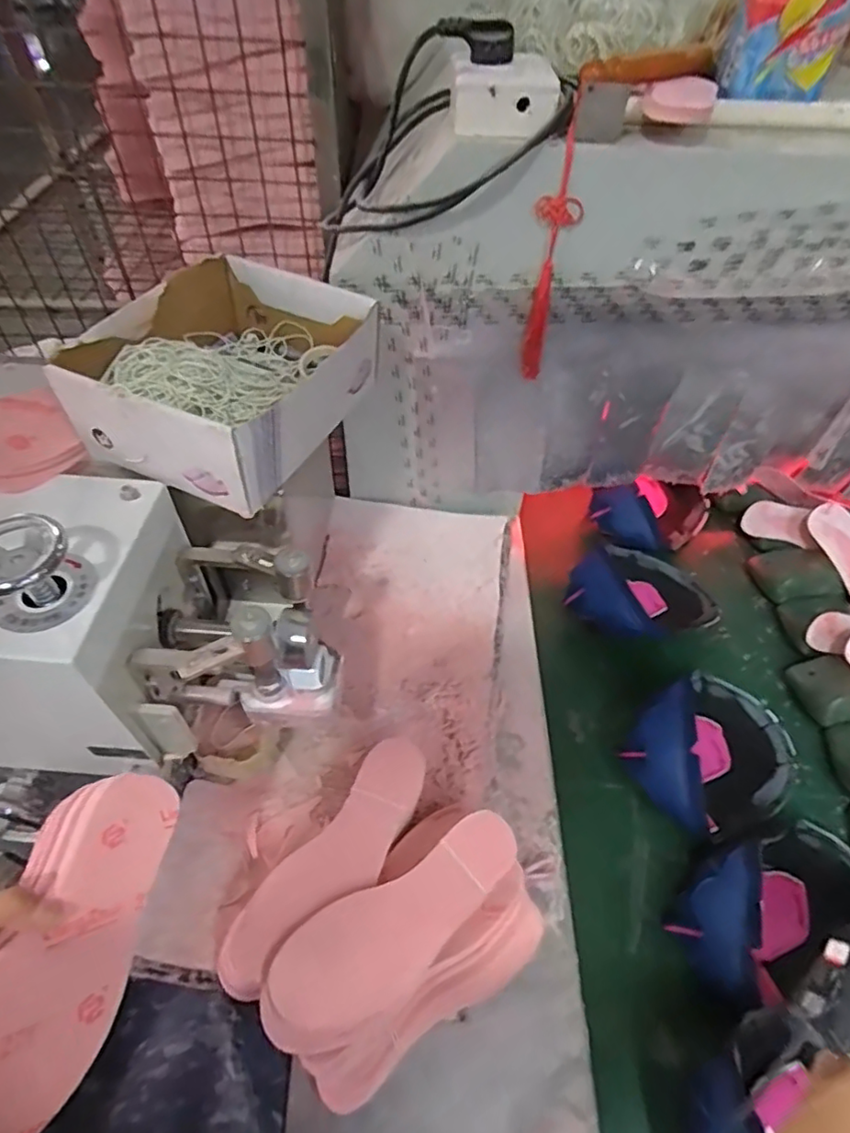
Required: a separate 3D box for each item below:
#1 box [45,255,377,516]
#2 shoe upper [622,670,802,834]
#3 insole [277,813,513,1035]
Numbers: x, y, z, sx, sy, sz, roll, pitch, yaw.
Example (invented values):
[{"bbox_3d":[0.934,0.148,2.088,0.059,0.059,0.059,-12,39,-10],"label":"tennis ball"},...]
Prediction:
[{"bbox_3d":[-0.162,-0.178,0.534,0.190,0.091,0.243,19,57,11],"label":"box"},{"bbox_3d":[0.309,0.194,0.639,0.193,0.100,0.146,-27,60,-19],"label":"shoe upper"},{"bbox_3d":[-0.013,0.269,0.458,0.199,0.016,0.076,-25,60,-18],"label":"insole"}]

